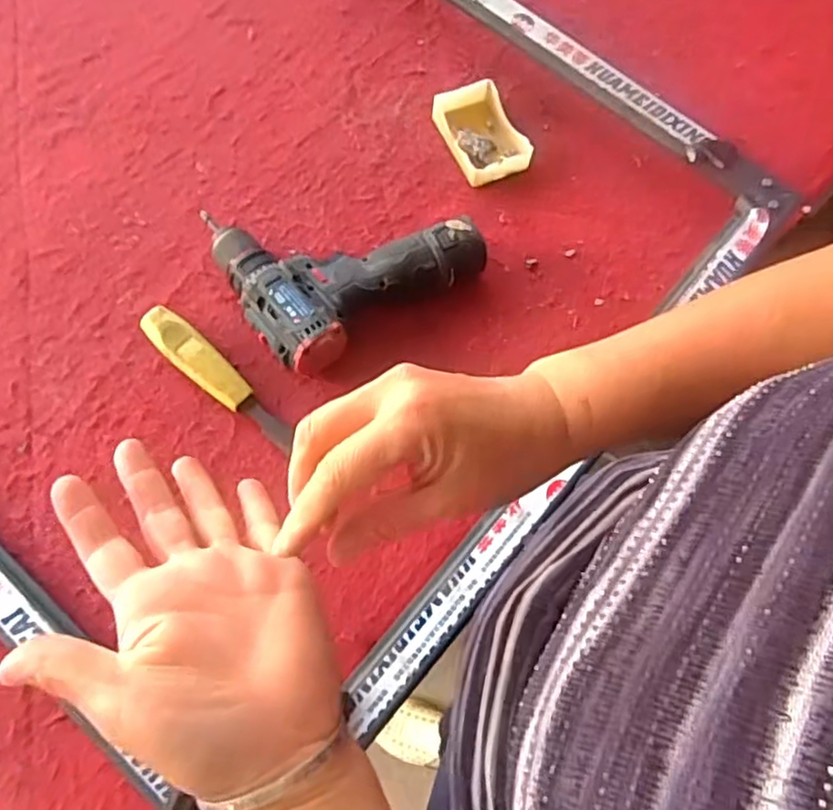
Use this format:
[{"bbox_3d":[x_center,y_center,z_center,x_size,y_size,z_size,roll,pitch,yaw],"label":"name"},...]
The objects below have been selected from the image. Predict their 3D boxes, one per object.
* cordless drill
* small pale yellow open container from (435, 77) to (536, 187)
[{"bbox_3d":[-0.062,-0.131,0.563,0.201,0.056,0.159,-31,75,-14],"label":"cordless drill"},{"bbox_3d":[0.065,-0.271,0.642,0.067,0.026,0.103,-22,72,-11],"label":"small pale yellow open container"}]

